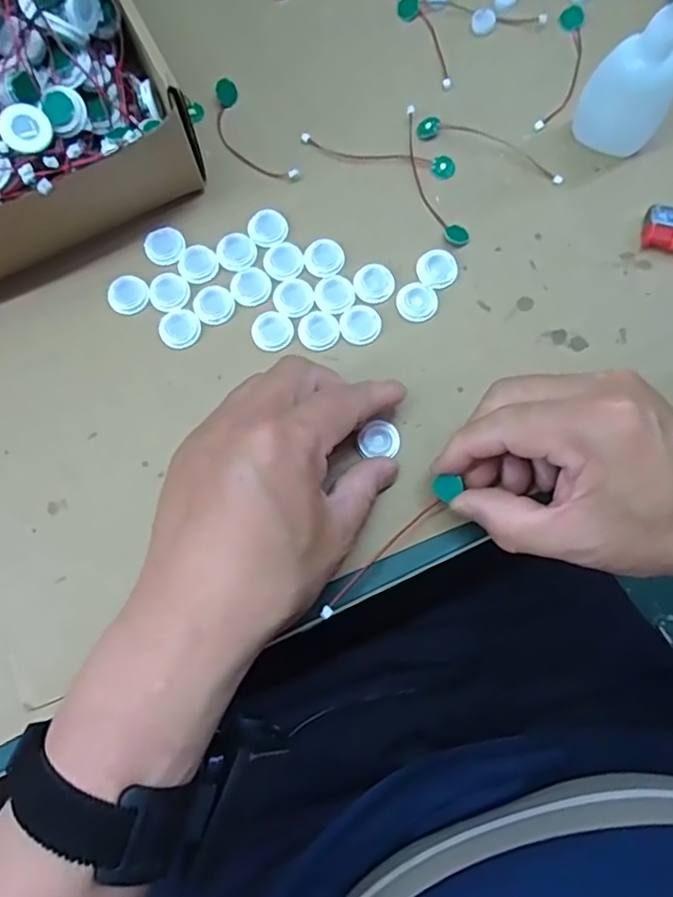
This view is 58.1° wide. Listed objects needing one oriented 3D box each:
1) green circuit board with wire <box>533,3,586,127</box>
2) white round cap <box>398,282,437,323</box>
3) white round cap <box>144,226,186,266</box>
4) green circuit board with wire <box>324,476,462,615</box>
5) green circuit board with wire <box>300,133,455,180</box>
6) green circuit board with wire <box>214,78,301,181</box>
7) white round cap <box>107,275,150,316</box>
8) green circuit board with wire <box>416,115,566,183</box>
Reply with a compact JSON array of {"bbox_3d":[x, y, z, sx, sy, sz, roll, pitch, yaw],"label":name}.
[{"bbox_3d":[0.141,-0.234,0.372,0.019,0.005,0.089,15,79,3],"label":"green circuit board with wire"},{"bbox_3d":[0.046,-0.083,0.343,0.022,0.004,0.022,0,78,0],"label":"white round cap"},{"bbox_3d":[-0.099,-0.117,0.350,0.022,0.004,0.022,0,78,0],"label":"white round cap"},{"bbox_3d":[0.026,0.048,0.301,0.093,0.019,0.012,-44,81,-10],"label":"green circuit board with wire"},{"bbox_3d":[0.024,-0.177,0.363,0.093,0.004,0.015,12,79,3],"label":"green circuit board with wire"},{"bbox_3d":[-0.054,-0.188,0.364,0.026,0.008,0.078,-33,80,-6],"label":"green circuit board with wire"},{"bbox_3d":[-0.118,-0.088,0.343,0.023,0.004,0.024,0,78,0],"label":"white round cap"},{"bbox_3d":[0.093,-0.180,0.361,0.090,0.004,0.018,20,79,5],"label":"green circuit board with wire"}]

